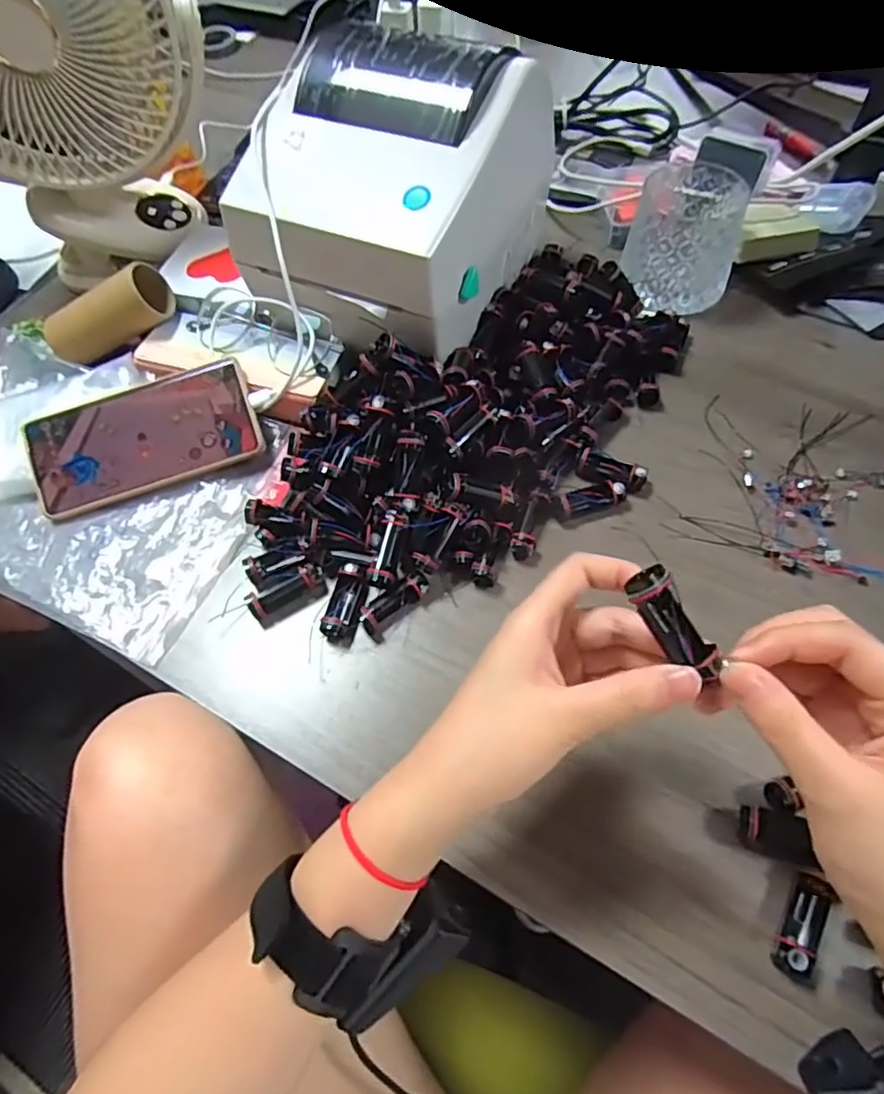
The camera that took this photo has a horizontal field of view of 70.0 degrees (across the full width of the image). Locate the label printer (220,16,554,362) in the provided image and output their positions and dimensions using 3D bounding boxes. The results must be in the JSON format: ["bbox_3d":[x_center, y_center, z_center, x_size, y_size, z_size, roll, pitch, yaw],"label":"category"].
[{"bbox_3d":[-0.035,-0.256,0.456,0.169,0.142,0.198,21,63,15],"label":"label printer"}]

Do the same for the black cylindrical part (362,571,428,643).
[{"bbox_3d":[-0.029,0.035,0.396,0.049,0.018,0.018,-41,66,-19],"label":"black cylindrical part"}]

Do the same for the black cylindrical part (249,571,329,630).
[{"bbox_3d":[-0.099,0.030,0.405,0.048,0.019,0.020,-31,63,-14],"label":"black cylindrical part"}]

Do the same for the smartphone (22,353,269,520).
[{"bbox_3d":[-0.215,-0.079,0.456,0.165,0.008,0.075,-18,88,-3],"label":"smartphone"}]

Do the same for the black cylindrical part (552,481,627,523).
[{"bbox_3d":[0.099,-0.032,0.426,0.046,0.016,0.017,-15,61,-5],"label":"black cylindrical part"}]

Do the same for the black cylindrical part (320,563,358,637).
[{"bbox_3d":[-0.064,0.035,0.401,0.015,0.016,0.048,8,61,8],"label":"black cylindrical part"}]

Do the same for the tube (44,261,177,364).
[{"bbox_3d":[-0.266,-0.182,0.493,0.105,0.048,0.039,-26,61,7],"label":"tube"}]

